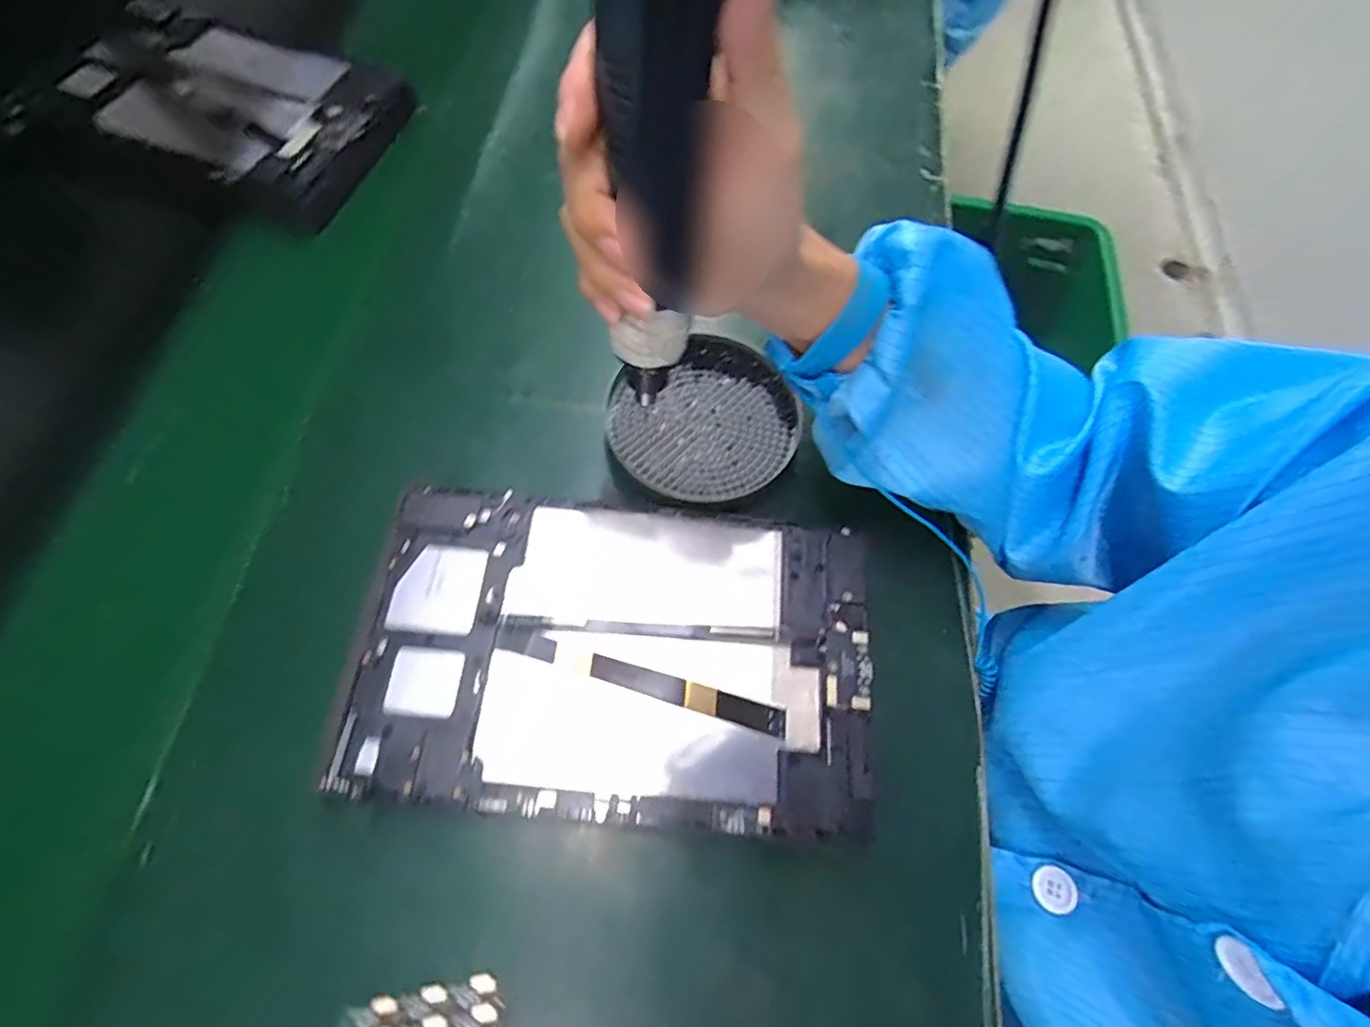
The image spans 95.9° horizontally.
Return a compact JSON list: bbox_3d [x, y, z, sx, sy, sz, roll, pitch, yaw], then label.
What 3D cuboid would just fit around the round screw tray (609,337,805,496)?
[{"bbox_3d":[0.012,-0.058,0.372,0.112,0.008,0.101,-28,72,-13],"label":"round screw tray"}]

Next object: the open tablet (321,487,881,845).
[{"bbox_3d":[-0.029,0.064,0.299,0.240,0.007,0.147,6,66,-1],"label":"open tablet"}]

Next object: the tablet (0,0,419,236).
[{"bbox_3d":[-0.328,-0.301,0.448,0.248,0.025,0.152,18,70,5],"label":"tablet"}]

